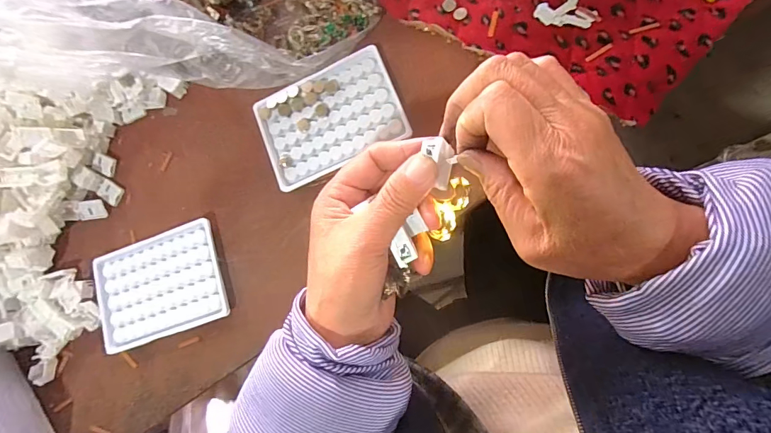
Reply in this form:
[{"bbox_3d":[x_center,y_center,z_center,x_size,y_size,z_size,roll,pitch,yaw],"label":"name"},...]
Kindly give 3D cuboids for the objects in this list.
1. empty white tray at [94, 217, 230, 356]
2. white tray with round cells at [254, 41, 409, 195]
[{"bbox_3d":[-0.217,0.065,0.376,0.131,0.010,0.095,-20,79,8],"label":"empty white tray"},{"bbox_3d":[-0.052,-0.092,0.370,0.131,0.009,0.095,-24,78,7],"label":"white tray with round cells"}]

